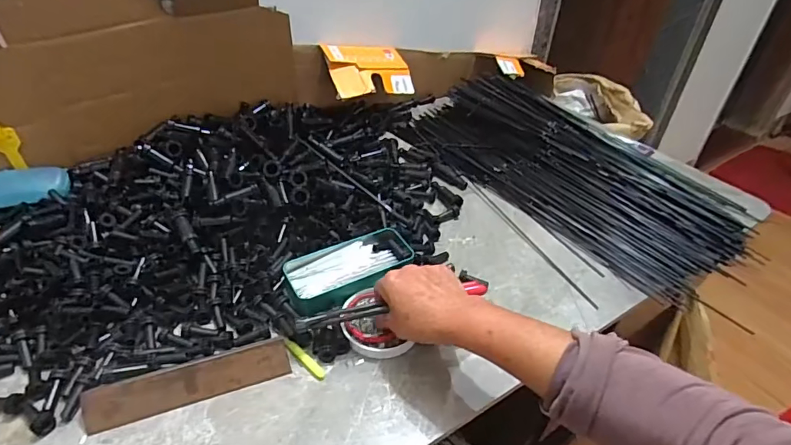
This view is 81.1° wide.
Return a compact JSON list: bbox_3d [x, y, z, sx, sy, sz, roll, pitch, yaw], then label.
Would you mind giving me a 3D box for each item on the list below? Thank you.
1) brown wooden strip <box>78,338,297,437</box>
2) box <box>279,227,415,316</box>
[{"bbox_3d":[-0.192,0.151,0.437,0.179,0.010,0.038,-12,88,-19],"label":"brown wooden strip"},{"bbox_3d":[-0.058,0.054,0.559,0.152,0.027,0.073,-22,45,-28],"label":"box"}]

